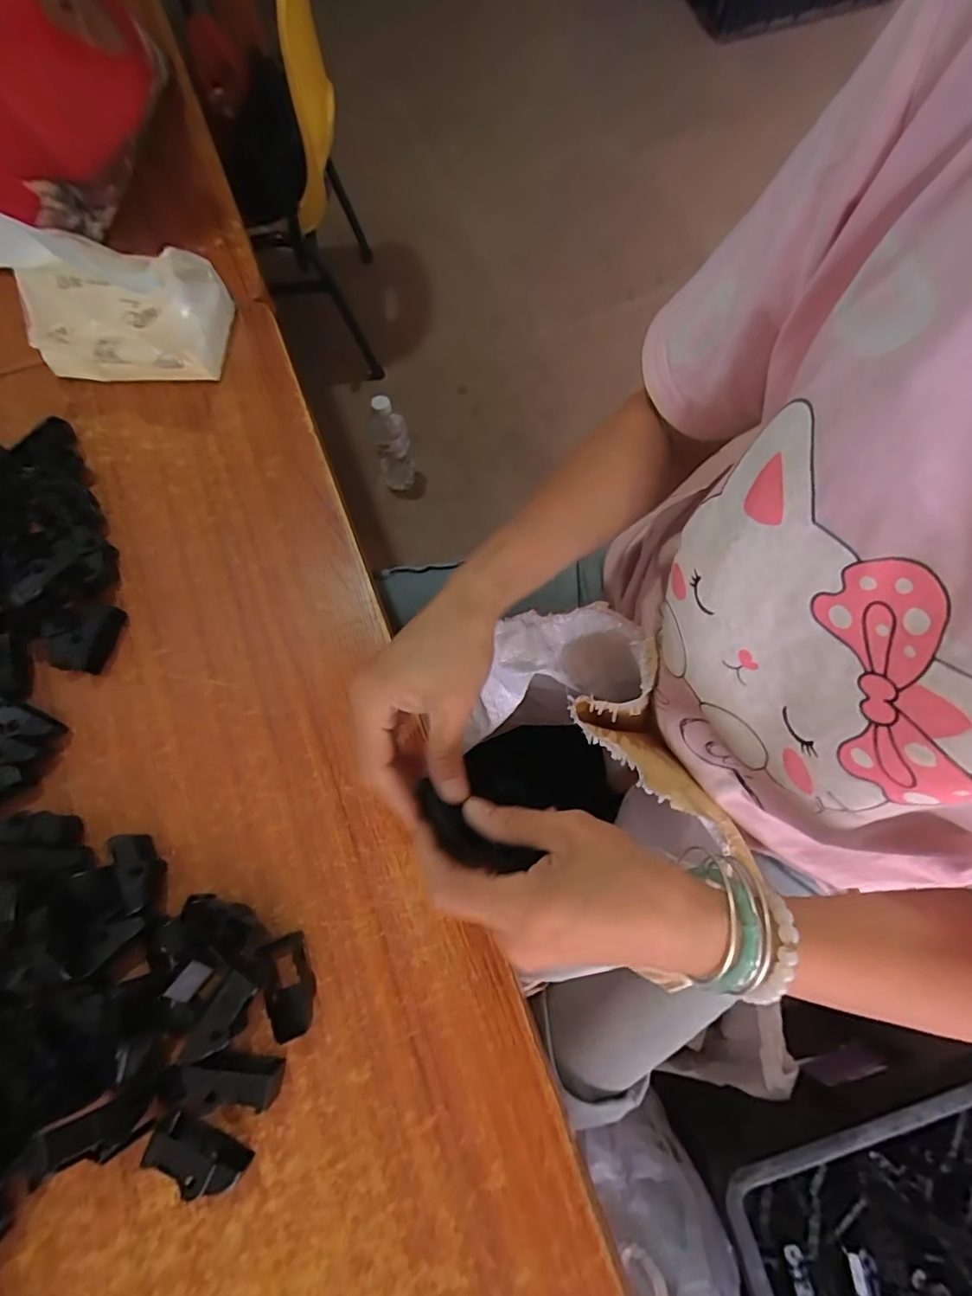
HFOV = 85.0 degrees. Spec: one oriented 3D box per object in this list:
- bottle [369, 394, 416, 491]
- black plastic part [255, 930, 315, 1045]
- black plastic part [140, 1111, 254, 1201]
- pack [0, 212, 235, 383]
[{"bbox_3d":[-0.179,-0.391,0.999,0.069,0.212,0.065,-12,73,-2],"label":"bottle"},{"bbox_3d":[-0.111,0.188,0.296,0.022,0.018,0.047,-20,73,-6],"label":"black plastic part"},{"bbox_3d":[-0.149,0.262,0.272,0.051,0.022,0.017,21,73,7],"label":"black plastic part"},{"bbox_3d":[-0.281,-0.272,0.392,0.125,0.117,0.089,4,72,2],"label":"pack"}]

